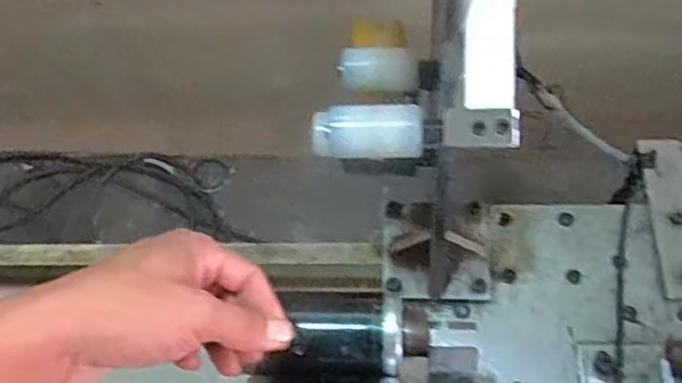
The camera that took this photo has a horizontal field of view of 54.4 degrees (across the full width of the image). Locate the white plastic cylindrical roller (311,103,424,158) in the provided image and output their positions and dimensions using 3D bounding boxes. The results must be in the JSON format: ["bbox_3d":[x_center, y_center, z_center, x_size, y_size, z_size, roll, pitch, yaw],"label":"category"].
[{"bbox_3d":[0.017,-0.039,0.434,0.073,0.023,0.027,-1,61,14],"label":"white plastic cylindrical roller"}]

